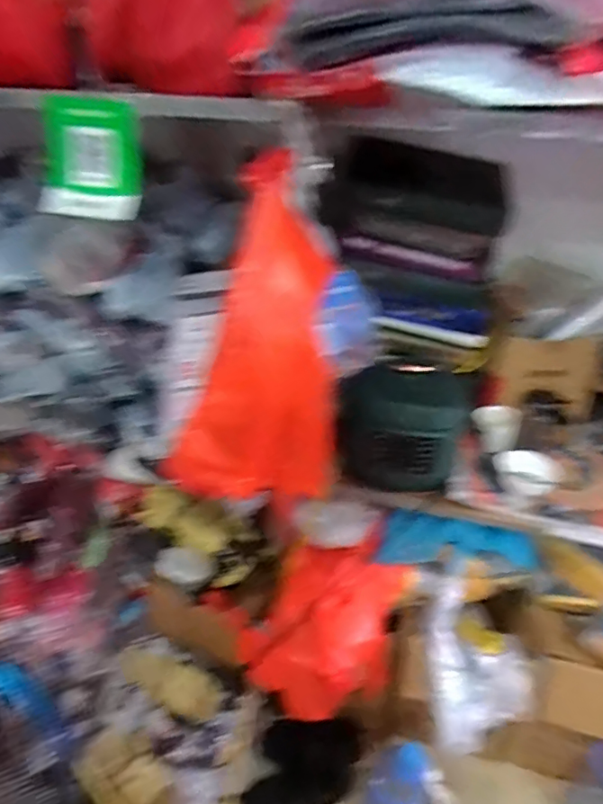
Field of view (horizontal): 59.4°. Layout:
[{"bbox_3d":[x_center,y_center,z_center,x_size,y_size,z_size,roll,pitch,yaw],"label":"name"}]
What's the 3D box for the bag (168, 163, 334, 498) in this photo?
[{"bbox_3d":[-0.057,-0.103,0.786,0.238,0.497,0.131,6,2,5],"label":"bag"}]

